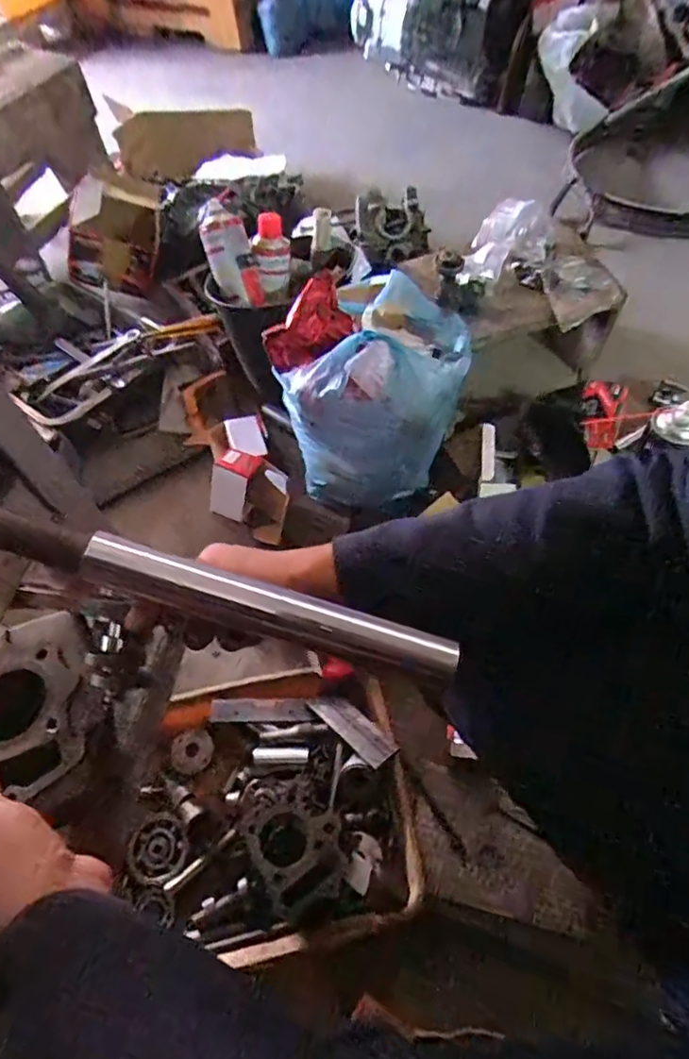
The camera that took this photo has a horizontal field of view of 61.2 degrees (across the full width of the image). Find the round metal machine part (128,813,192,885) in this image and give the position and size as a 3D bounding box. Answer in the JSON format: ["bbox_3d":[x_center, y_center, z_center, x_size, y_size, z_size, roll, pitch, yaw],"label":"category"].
[{"bbox_3d":[-0.209,0.358,0.653,0.067,0.009,0.067,-2,56,3],"label":"round metal machine part"}]

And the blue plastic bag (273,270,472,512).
[{"bbox_3d":[0.046,-0.185,0.779,0.218,0.265,0.221,10,58,11],"label":"blue plastic bag"}]

